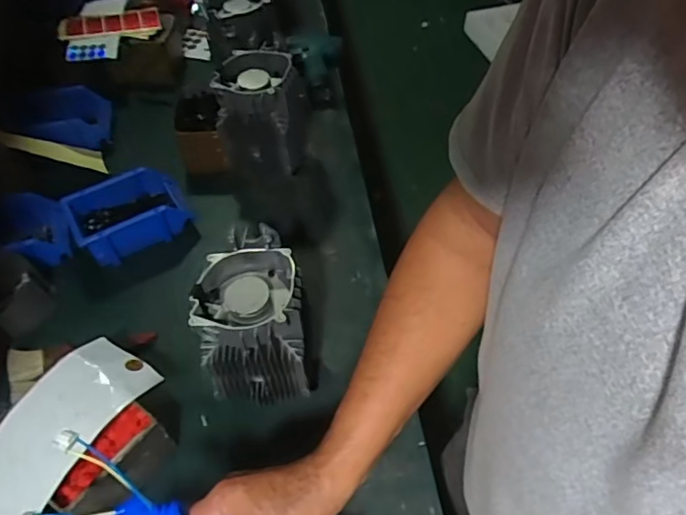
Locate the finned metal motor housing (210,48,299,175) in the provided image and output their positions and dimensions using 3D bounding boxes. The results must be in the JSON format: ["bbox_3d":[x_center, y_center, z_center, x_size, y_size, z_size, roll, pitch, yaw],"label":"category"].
[{"bbox_3d":[-0.139,-0.244,0.935,0.128,0.167,0.122,1,53,3],"label":"finned metal motor housing"}]

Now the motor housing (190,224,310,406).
[{"bbox_3d":[-0.108,0.082,0.681,0.122,0.158,0.141,-7,53,-3],"label":"motor housing"}]

